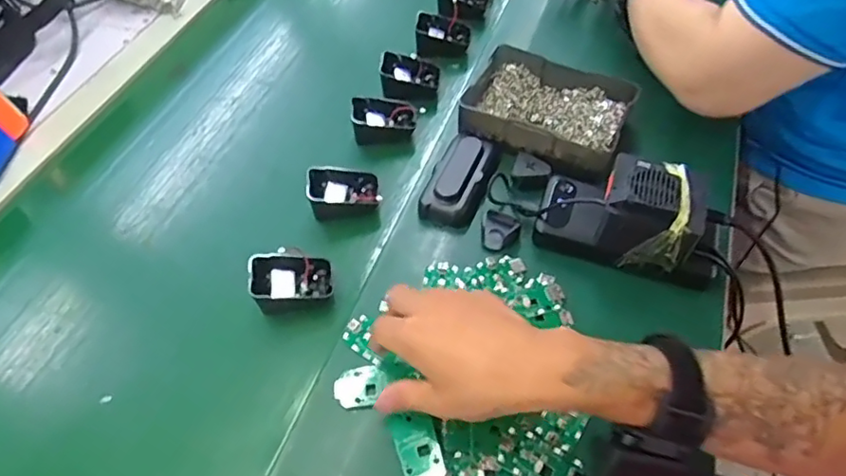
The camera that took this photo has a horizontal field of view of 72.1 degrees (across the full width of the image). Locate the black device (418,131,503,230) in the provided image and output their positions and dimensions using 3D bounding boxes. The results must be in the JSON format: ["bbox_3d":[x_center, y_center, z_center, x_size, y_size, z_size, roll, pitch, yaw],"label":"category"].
[{"bbox_3d":[0.039,-0.063,0.562,0.056,0.025,0.110,15,55,15],"label":"black device"}]

